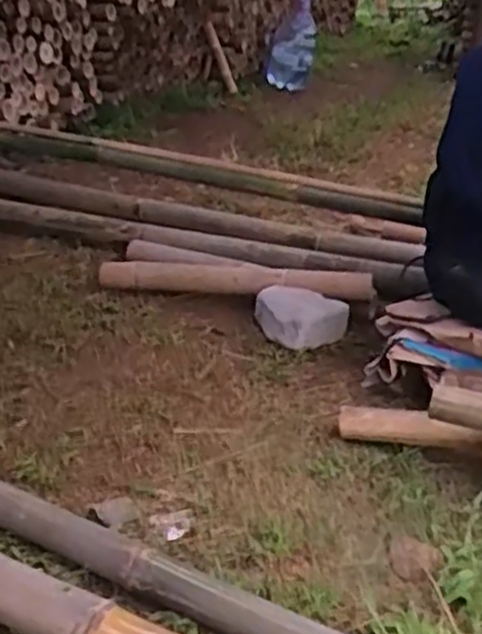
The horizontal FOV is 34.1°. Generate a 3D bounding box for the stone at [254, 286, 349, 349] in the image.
[{"bbox_3d":[0.134,0.006,1.790,0.207,0.115,0.133,3,24,4],"label":"stone"}]

